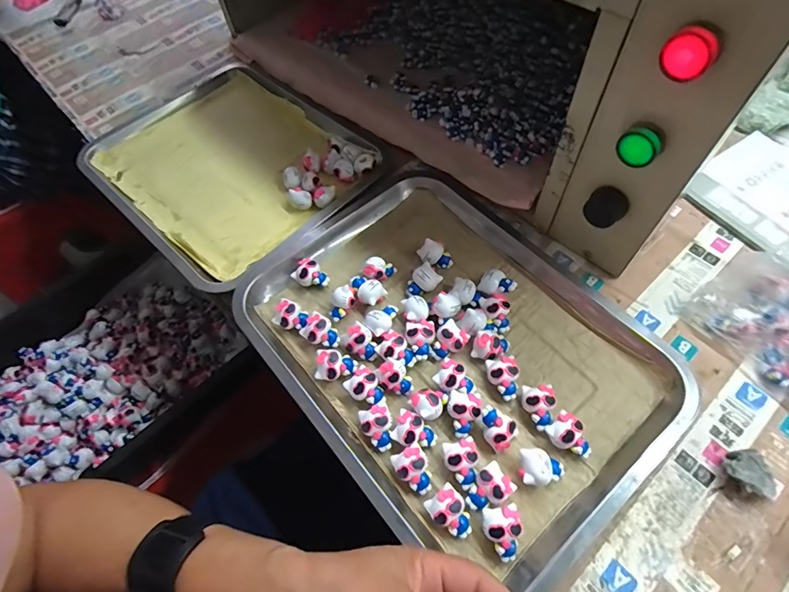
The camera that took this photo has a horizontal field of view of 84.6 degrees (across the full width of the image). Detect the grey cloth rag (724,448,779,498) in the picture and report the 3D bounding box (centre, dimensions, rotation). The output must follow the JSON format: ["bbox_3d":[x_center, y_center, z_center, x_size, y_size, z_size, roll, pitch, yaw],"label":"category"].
[{"bbox_3d":[0.267,0.135,0.323,0.028,0.016,0.038,-30,63,-13],"label":"grey cloth rag"}]

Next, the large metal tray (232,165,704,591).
[{"bbox_3d":[0.051,0.034,0.383,0.271,0.021,0.348,-38,65,-17],"label":"large metal tray"}]

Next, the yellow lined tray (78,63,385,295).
[{"bbox_3d":[-0.208,-0.171,0.547,0.355,0.032,0.270,39,70,22],"label":"yellow lined tray"}]

